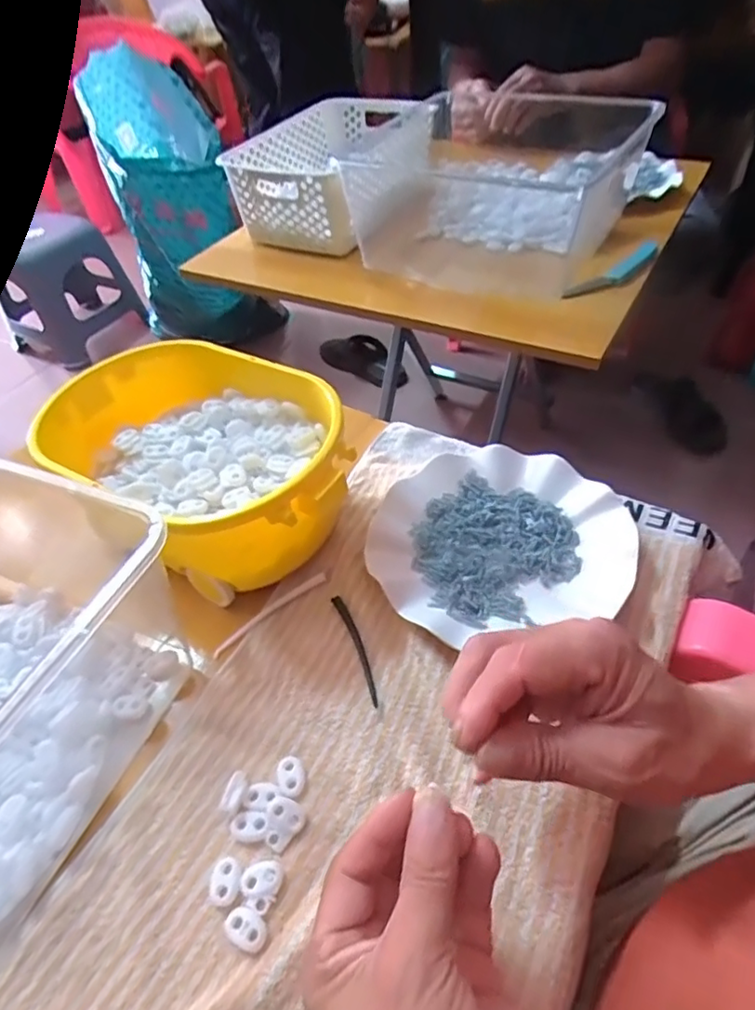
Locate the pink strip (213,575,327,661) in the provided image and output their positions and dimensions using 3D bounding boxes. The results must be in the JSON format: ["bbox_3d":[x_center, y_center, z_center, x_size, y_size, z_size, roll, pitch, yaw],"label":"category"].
[{"bbox_3d":[-0.077,0.076,0.426,0.095,0.004,0.008,-33,51,-23],"label":"pink strip"}]

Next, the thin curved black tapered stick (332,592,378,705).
[{"bbox_3d":[-0.014,0.096,0.403,0.009,0.006,0.084,-19,47,-11],"label":"thin curved black tapered stick"}]

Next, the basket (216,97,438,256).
[{"bbox_3d":[-0.069,-0.486,0.875,0.209,0.112,0.316,11,49,18],"label":"basket"}]

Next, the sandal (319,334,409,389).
[{"bbox_3d":[-0.027,-0.358,1.441,0.203,0.091,0.082,14,43,-19],"label":"sandal"}]

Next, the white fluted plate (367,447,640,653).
[{"bbox_3d":[0.087,0.022,0.444,0.183,0.023,0.157,-12,46,-4],"label":"white fluted plate"}]

